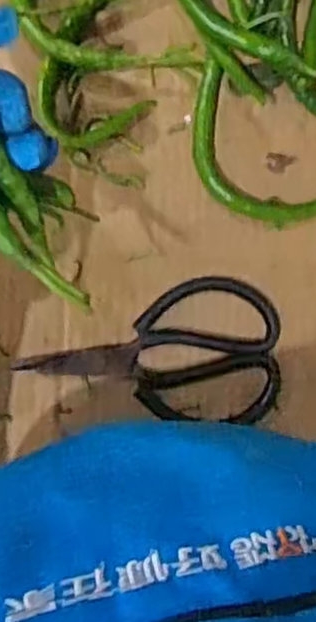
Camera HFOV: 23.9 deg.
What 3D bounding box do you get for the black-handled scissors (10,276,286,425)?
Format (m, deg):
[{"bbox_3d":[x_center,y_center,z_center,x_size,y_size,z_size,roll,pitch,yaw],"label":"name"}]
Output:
[{"bbox_3d":[-0.001,0.024,0.487,0.165,0.006,0.093,4,93,-8],"label":"black-handled scissors"}]

